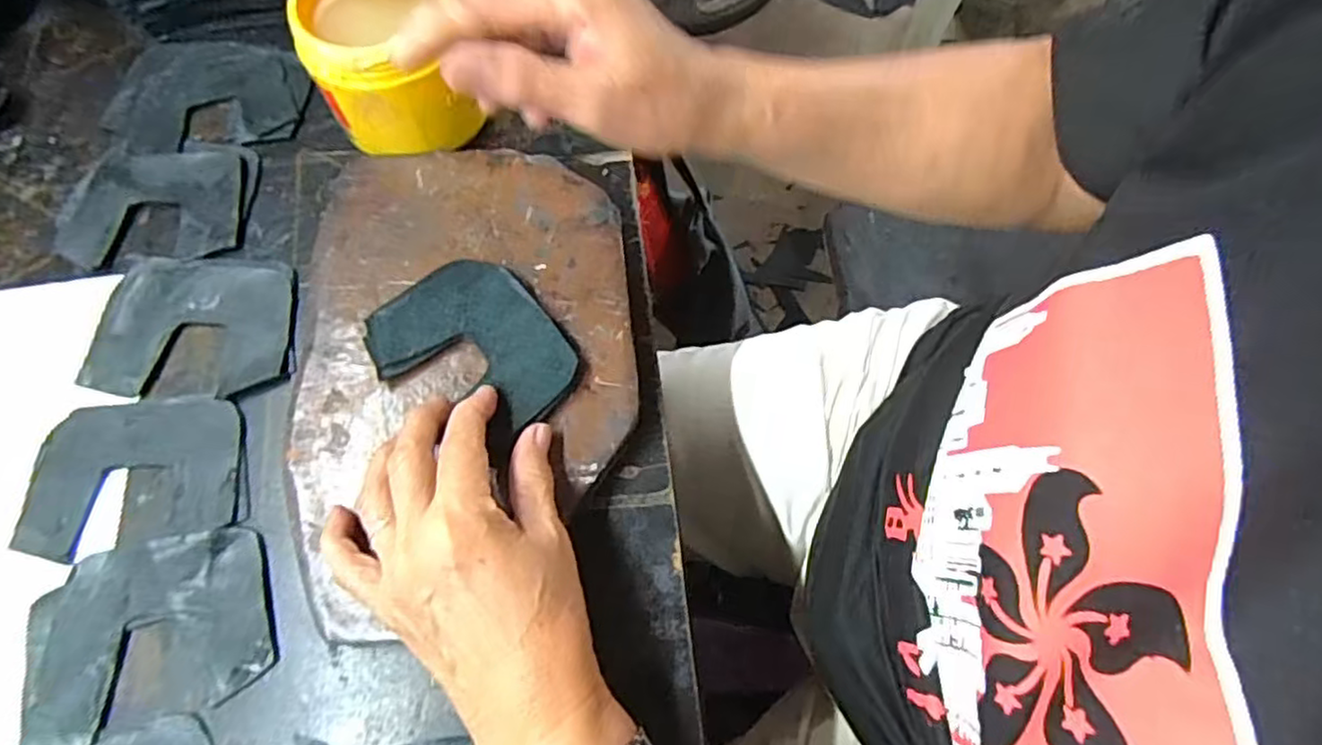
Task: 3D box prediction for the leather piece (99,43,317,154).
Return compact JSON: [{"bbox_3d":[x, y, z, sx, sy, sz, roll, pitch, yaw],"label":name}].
[{"bbox_3d":[-0.301,-0.184,0.449,0.131,0.005,0.098,2,66,4],"label":"leather piece"}]

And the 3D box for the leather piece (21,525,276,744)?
[{"bbox_3d":[-0.240,0.118,0.315,0.105,0.005,0.080,-16,67,-6],"label":"leather piece"}]

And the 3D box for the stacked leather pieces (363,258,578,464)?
[{"bbox_3d":[-0.095,-0.016,0.346,0.106,0.005,0.079,31,71,13],"label":"stacked leather pieces"}]

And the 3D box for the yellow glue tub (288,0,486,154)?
[{"bbox_3d":[-0.152,-0.191,0.391,0.091,0.102,0.097,-7,67,-2],"label":"yellow glue tub"}]

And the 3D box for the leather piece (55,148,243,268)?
[{"bbox_3d":[-0.310,-0.103,0.411,0.108,0.006,0.081,-6,67,-1],"label":"leather piece"}]

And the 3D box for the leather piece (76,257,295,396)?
[{"bbox_3d":[-0.262,-0.028,0.379,0.106,0.005,0.081,1,67,1],"label":"leather piece"}]

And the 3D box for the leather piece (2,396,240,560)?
[{"bbox_3d":[-0.271,0.050,0.346,0.102,0.005,0.075,-11,67,-4],"label":"leather piece"}]

